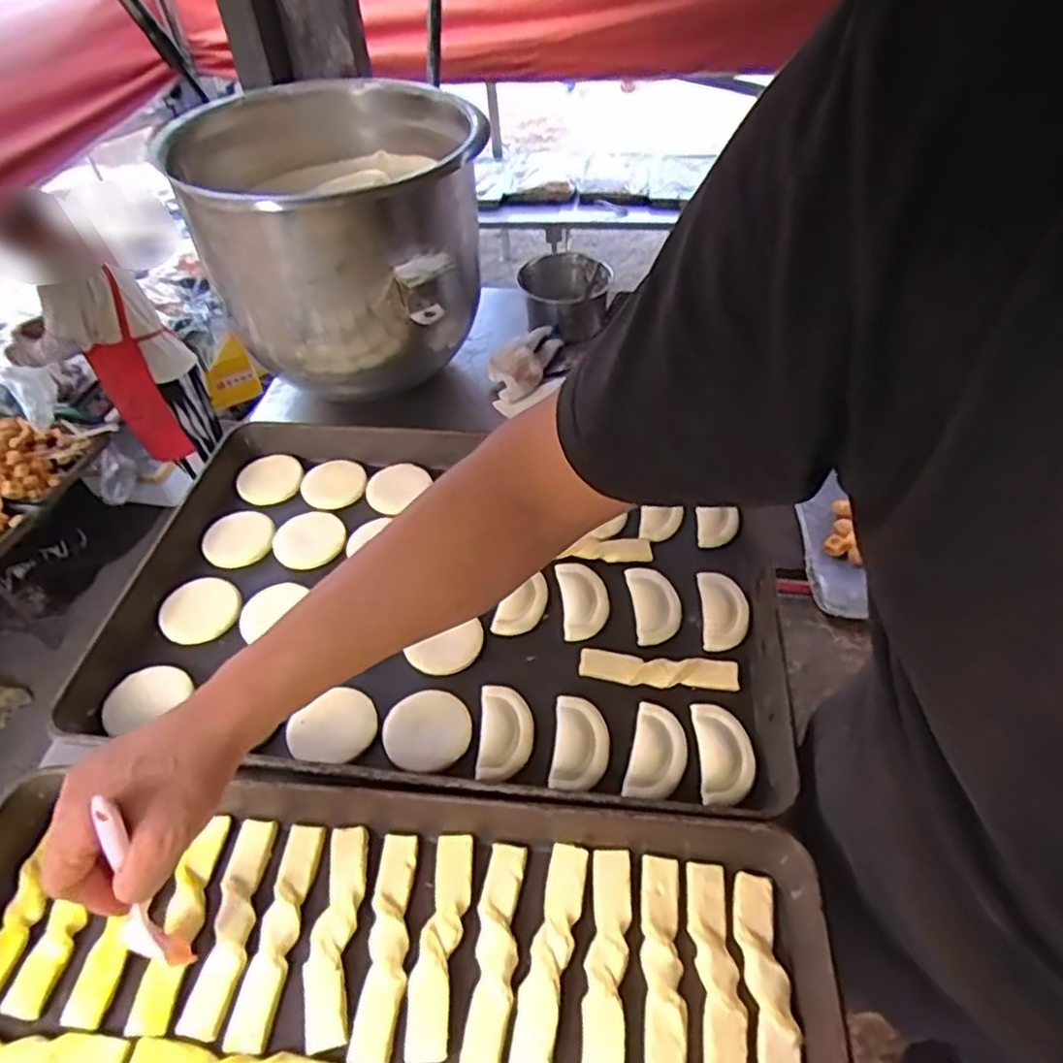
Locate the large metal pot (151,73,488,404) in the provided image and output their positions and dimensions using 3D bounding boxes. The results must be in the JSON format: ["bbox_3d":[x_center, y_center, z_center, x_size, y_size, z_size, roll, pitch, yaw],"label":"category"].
[{"bbox_3d":[-0.223,-0.349,0.834,0.312,0.248,0.339,-2,48,2],"label":"large metal pot"}]

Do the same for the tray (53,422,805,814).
[{"bbox_3d":[-0.074,0.051,0.672,0.605,0.047,0.397,4,49,5],"label":"tray"}]

